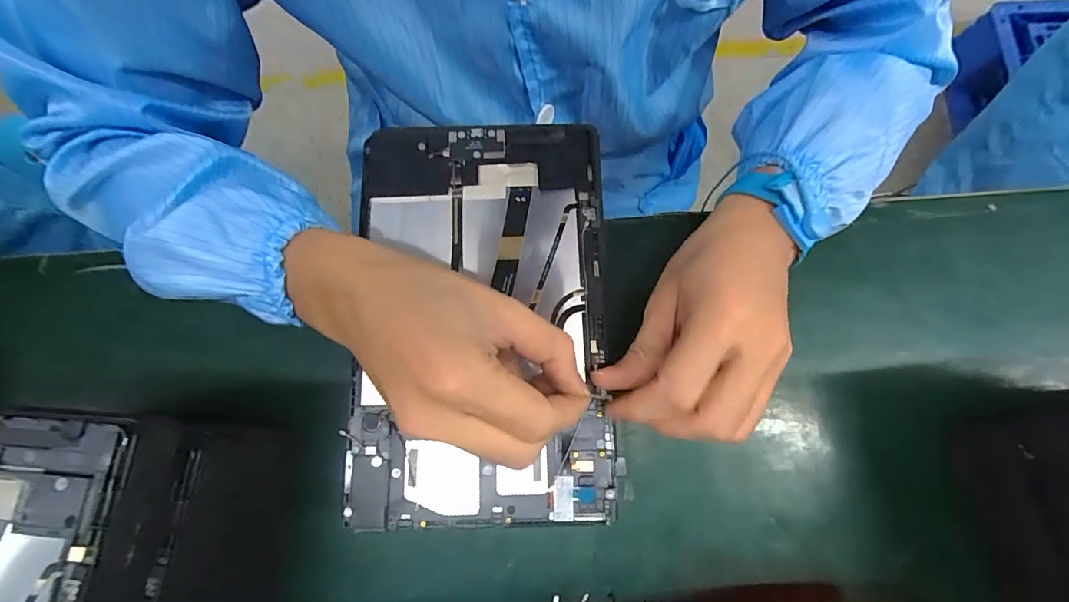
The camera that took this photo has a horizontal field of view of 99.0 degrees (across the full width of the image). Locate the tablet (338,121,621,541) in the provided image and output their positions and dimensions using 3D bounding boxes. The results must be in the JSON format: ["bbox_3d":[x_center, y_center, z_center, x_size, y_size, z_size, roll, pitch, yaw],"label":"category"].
[{"bbox_3d":[-0.033,0.004,0.276,0.148,0.010,0.241,-1,76,1],"label":"tablet"}]

